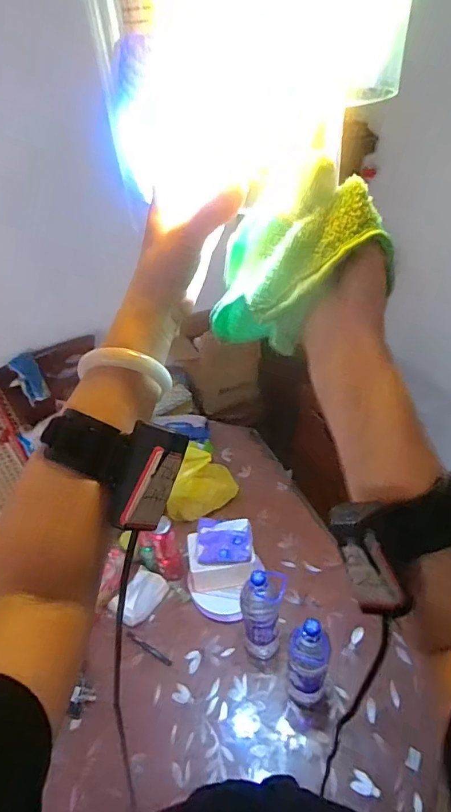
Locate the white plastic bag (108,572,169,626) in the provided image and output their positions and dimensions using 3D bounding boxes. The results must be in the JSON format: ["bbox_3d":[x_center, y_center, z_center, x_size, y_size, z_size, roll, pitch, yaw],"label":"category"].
[{"bbox_3d":[-0.222,0.502,1.197,0.077,0.134,0.141,13,44,20],"label":"white plastic bag"}]

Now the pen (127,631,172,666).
[{"bbox_3d":[-0.194,0.613,1.144,0.139,0.012,0.015,20,47,26],"label":"pen"}]

